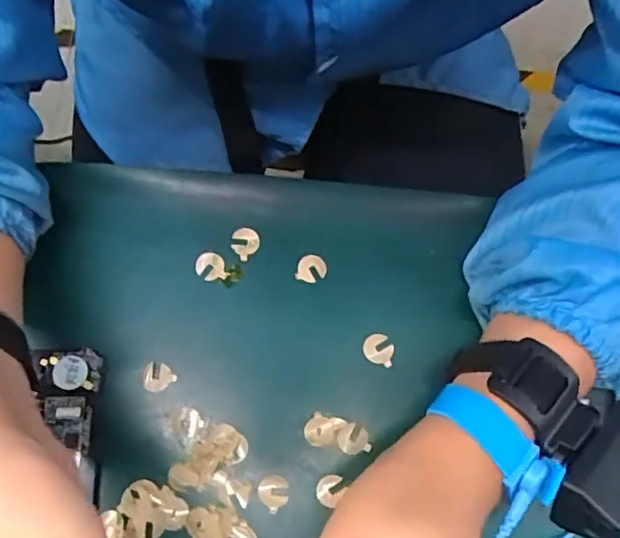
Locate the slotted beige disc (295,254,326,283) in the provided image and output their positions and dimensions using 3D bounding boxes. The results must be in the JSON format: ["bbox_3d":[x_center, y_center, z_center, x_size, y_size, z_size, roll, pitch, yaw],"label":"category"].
[{"bbox_3d":[0.001,0.000,0.376,0.018,0.004,0.017,0,74,0],"label":"slotted beige disc"}]

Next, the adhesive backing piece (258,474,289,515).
[{"bbox_3d":[-0.020,0.126,0.337,0.017,0.004,0.018,1,71,-3],"label":"adhesive backing piece"}]

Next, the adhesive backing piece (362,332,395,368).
[{"bbox_3d":[0.042,0.048,0.361,0.019,0.004,0.017,18,82,9],"label":"adhesive backing piece"}]

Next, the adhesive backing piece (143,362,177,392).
[{"bbox_3d":[-0.091,0.063,0.353,0.017,0.004,0.018,0,76,-1],"label":"adhesive backing piece"}]

